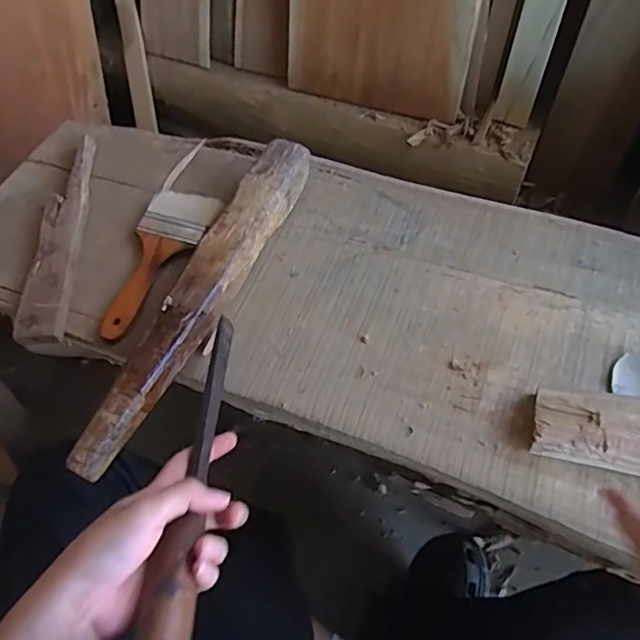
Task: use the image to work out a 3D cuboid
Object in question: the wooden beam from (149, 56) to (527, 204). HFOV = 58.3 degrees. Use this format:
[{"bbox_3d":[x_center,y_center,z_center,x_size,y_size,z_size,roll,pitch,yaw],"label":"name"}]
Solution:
[{"bbox_3d":[0.006,-0.296,0.868,0.599,0.068,0.085,17,59,12],"label":"wooden beam"}]

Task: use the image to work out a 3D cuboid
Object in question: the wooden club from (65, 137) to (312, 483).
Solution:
[{"bbox_3d":[-0.110,-0.025,0.539,0.047,0.066,0.378,21,60,15],"label":"wooden club"}]

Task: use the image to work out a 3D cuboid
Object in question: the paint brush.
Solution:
[{"bbox_3d":[-0.174,-0.064,0.585,0.066,0.019,0.184,21,60,14],"label":"paint brush"}]

